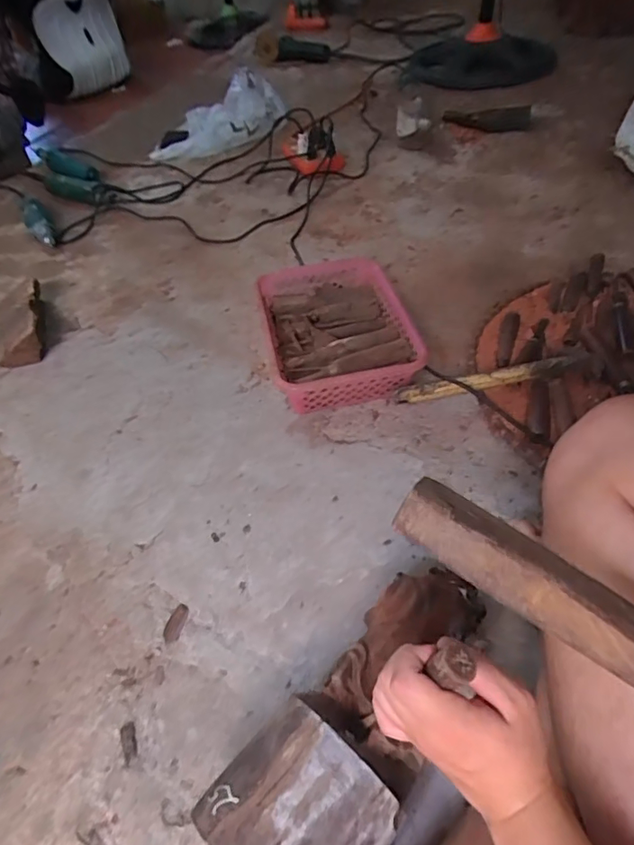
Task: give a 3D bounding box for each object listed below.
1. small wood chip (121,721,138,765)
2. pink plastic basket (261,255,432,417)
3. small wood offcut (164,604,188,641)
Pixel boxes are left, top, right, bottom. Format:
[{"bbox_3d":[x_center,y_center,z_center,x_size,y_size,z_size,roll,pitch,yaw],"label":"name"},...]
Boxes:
[{"bbox_3d":[-0.192,0.324,0.516,0.015,0.005,0.036,-19,49,-11],"label":"small wood chip"},{"bbox_3d":[0.033,-0.161,0.868,0.236,0.083,0.313,-11,48,-4],"label":"pink plastic basket"},{"bbox_3d":[-0.164,0.233,0.591,0.020,0.006,0.043,7,49,13],"label":"small wood offcut"}]

